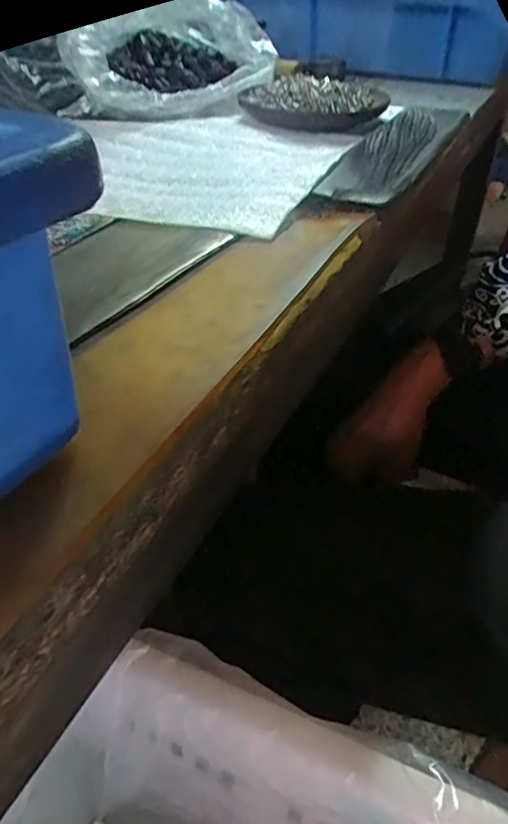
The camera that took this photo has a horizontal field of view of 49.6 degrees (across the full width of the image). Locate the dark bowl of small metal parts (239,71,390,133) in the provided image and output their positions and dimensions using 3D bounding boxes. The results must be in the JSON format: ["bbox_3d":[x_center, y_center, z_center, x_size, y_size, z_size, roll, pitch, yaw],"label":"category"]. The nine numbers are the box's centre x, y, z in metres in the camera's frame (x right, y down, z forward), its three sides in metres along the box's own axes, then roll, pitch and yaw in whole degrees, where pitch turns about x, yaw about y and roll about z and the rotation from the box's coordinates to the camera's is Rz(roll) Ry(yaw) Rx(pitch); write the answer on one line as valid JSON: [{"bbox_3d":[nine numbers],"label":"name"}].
[{"bbox_3d":[0.046,-0.241,0.424,0.110,0.026,0.090,5,40,7],"label":"dark bowl of small metal parts"}]

